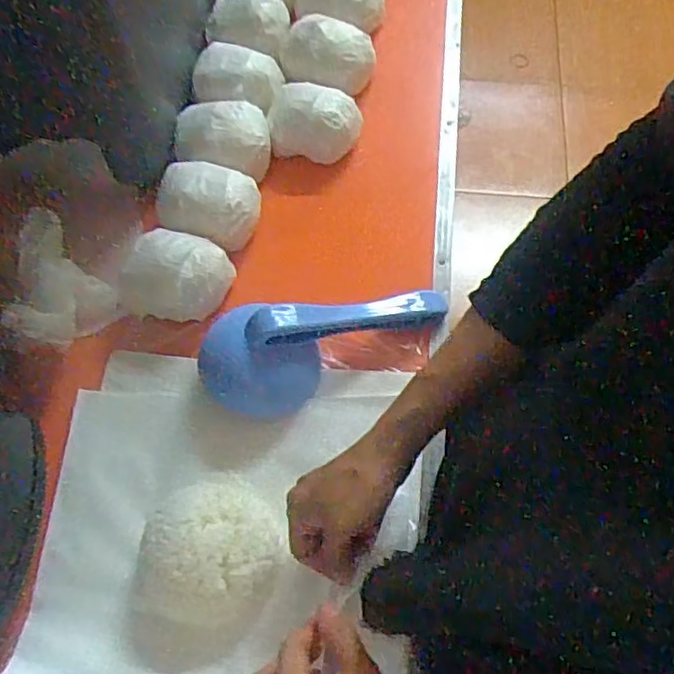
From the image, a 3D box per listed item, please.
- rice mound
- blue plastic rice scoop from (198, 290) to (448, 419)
[{"bbox_3d":[-0.088,0.147,0.441,0.094,0.045,0.103,0,64,1],"label":"rice mound"},{"bbox_3d":[-0.005,0.003,0.492,0.199,0.062,0.077,-7,64,-2],"label":"blue plastic rice scoop"}]

